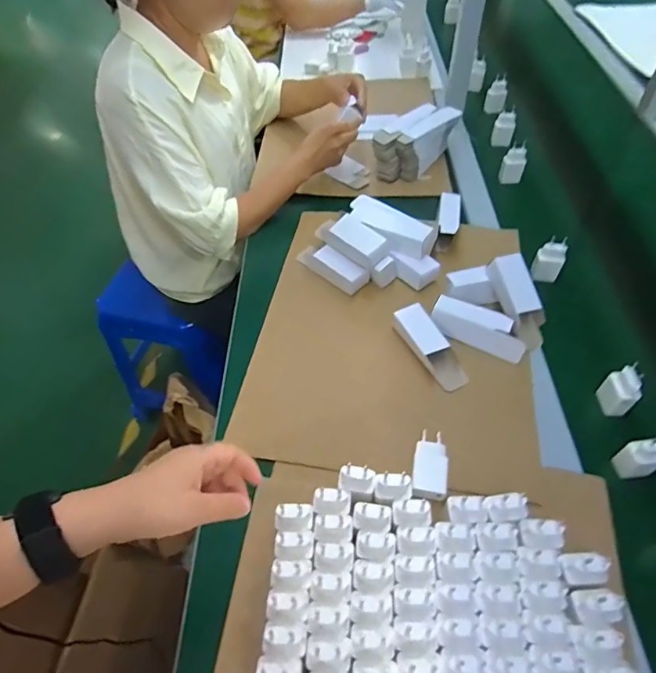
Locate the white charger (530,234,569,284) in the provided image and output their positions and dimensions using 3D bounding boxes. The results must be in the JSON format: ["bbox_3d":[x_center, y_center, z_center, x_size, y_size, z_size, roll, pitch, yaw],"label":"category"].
[{"bbox_3d":[0.355,-0.122,0.748,0.043,0.074,0.027,6,52,7],"label":"white charger"}]

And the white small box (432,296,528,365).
[{"bbox_3d":[0.213,-0.010,0.660,0.131,0.042,0.047,23,56,19],"label":"white small box"}]

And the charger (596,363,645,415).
[{"bbox_3d":[0.376,0.071,0.598,0.026,0.069,0.043,0,52,3],"label":"charger"}]

